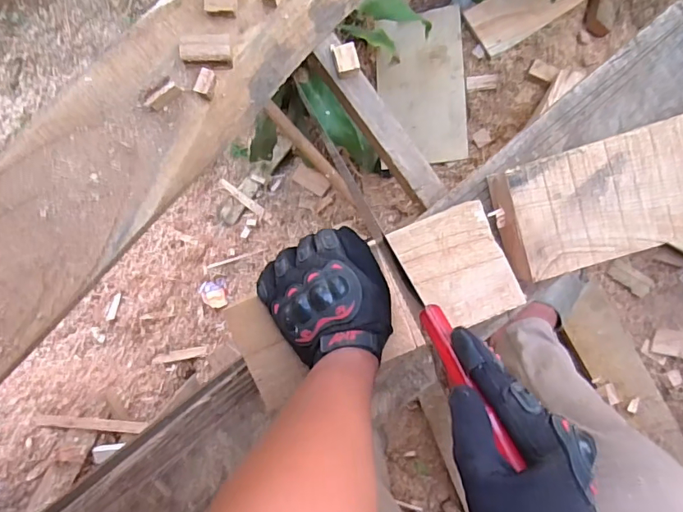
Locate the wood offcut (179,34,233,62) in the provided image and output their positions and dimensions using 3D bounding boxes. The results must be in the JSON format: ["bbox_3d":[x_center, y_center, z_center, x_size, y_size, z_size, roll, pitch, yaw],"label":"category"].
[{"bbox_3d":[-0.149,-0.229,0.539,0.053,0.018,0.029,-3,93,2],"label":"wood offcut"}]

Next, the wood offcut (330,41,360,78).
[{"bbox_3d":[0.005,-0.229,0.565,0.028,0.012,0.036,-15,93,3],"label":"wood offcut"}]

